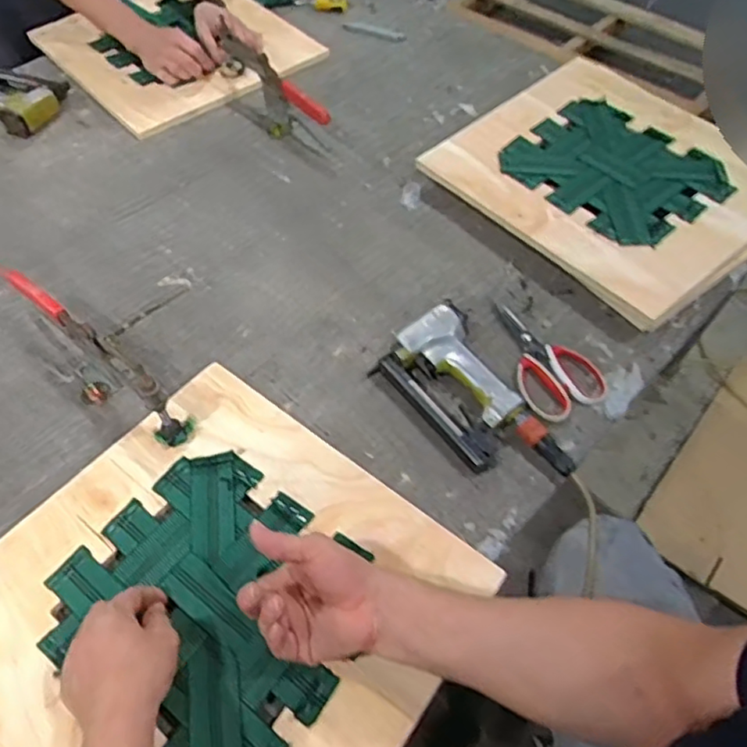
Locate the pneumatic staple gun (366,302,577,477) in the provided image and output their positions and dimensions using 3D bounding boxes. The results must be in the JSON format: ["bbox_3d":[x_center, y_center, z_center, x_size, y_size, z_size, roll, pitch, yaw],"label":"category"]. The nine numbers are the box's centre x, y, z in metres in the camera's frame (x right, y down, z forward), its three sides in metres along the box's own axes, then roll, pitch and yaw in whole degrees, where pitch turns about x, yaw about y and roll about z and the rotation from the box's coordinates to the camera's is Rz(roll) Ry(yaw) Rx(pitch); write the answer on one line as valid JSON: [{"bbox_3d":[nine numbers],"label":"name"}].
[{"bbox_3d":[0.121,0.034,0.717,0.125,0.041,0.252,-33,64,-20],"label":"pneumatic staple gun"}]

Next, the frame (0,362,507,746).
[{"bbox_3d":[-0.152,0.223,0.589,0.424,0.014,0.394,34,63,19],"label":"frame"}]

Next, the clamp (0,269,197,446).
[{"bbox_3d":[-0.320,-0.031,0.715,0.299,0.110,0.049,38,64,21],"label":"clamp"}]

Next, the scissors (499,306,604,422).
[{"bbox_3d":[0.208,-0.023,0.766,0.103,0.011,0.173,-24,61,-16],"label":"scissors"}]

